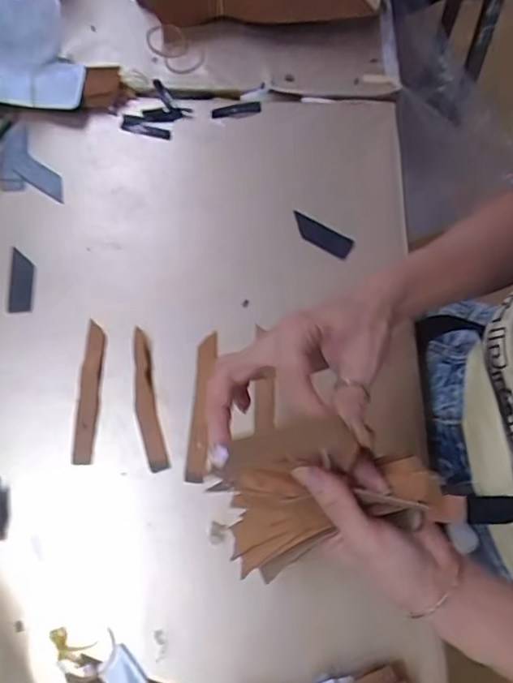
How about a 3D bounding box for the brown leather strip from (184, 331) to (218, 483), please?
[{"bbox_3d":[-0.046,0.052,0.449,0.015,0.006,0.127,4,69,-1],"label":"brown leather strip"}]

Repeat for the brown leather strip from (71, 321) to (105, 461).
[{"bbox_3d":[-0.142,0.041,0.450,0.016,0.006,0.121,0,69,-2],"label":"brown leather strip"}]

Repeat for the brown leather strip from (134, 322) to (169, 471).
[{"bbox_3d":[-0.093,0.046,0.448,0.018,0.010,0.122,-12,70,-7],"label":"brown leather strip"}]

